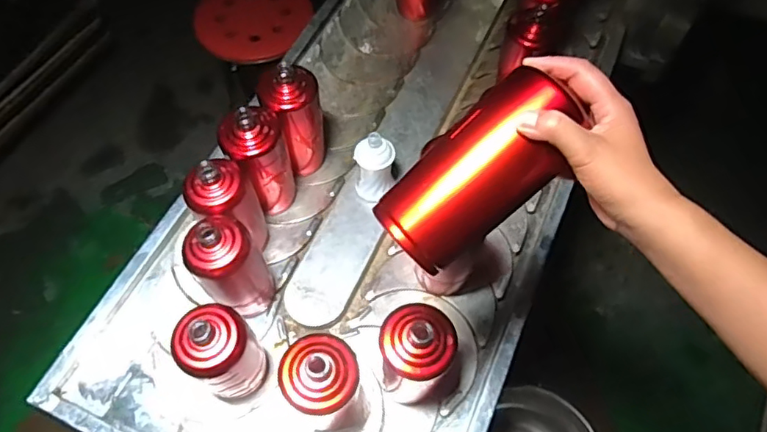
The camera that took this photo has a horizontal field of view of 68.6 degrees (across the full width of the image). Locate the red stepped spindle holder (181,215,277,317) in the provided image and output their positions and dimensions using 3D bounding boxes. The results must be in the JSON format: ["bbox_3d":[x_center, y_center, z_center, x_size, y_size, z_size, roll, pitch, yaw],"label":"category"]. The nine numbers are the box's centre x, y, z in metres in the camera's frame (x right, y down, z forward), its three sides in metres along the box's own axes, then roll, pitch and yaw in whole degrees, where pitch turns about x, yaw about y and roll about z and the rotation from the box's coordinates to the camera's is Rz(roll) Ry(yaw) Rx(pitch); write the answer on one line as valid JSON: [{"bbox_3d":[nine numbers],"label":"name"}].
[{"bbox_3d":[-0.191,0.061,0.703,0.078,0.175,0.070,-28,61,-15],"label":"red stepped spindle holder"}]

